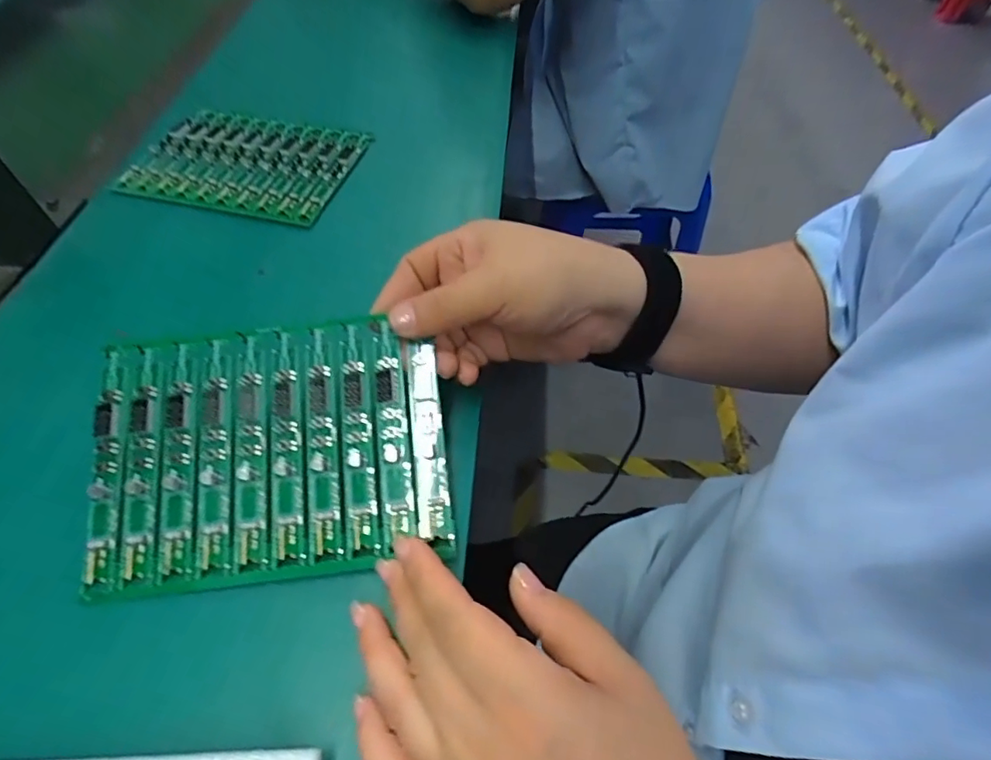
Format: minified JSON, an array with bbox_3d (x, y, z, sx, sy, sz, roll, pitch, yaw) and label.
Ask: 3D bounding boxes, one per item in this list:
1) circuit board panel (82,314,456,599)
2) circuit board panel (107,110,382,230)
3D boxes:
[{"bbox_3d":[-0.105,0.031,0.251,0.158,0.006,0.117,-6,74,-2],"label":"circuit board panel"},{"bbox_3d":[-0.193,-0.172,0.419,0.161,0.008,0.116,13,55,8],"label":"circuit board panel"}]

